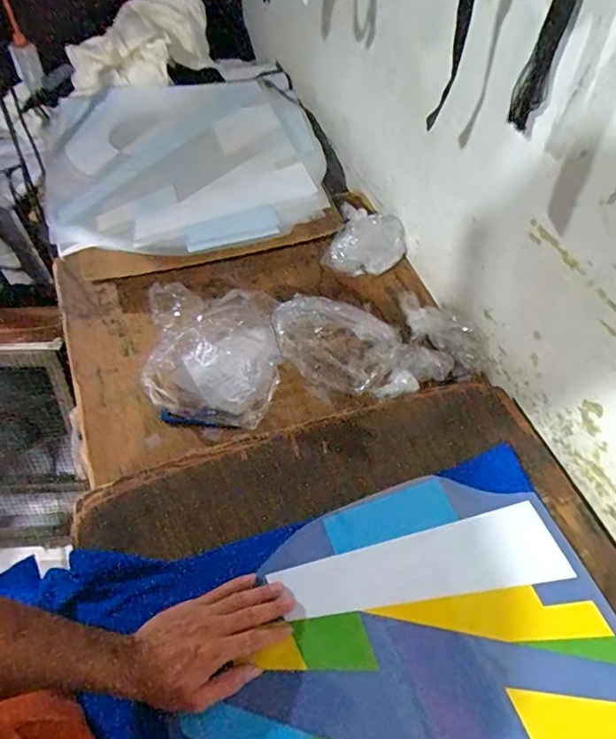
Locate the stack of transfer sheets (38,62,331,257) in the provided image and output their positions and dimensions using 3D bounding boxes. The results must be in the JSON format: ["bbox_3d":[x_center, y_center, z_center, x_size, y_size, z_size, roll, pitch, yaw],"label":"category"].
[{"bbox_3d":[-0.247,-0.432,1.011,0.552,0.060,0.581,-16,60,-11],"label":"stack of transfer sheets"}]

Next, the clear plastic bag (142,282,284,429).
[{"bbox_3d":[-0.138,-0.032,0.724,0.178,0.122,0.159,3,53,1],"label":"clear plastic bag"}]

